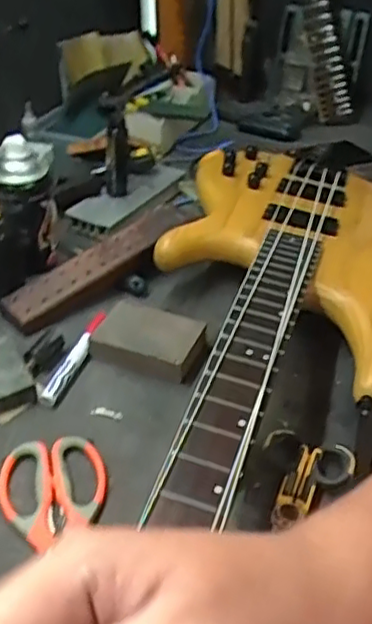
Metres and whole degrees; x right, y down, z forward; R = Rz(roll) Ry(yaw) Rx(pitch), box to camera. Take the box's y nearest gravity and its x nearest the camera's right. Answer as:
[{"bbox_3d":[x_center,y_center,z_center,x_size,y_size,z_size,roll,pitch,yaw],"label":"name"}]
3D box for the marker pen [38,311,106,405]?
[{"bbox_3d":[-0.106,0.042,0.622,0.018,0.021,0.114,13,38,15],"label":"marker pen"}]

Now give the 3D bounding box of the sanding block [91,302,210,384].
[{"bbox_3d":[-0.036,0.028,0.635,0.103,0.031,0.066,16,39,18],"label":"sanding block"}]

